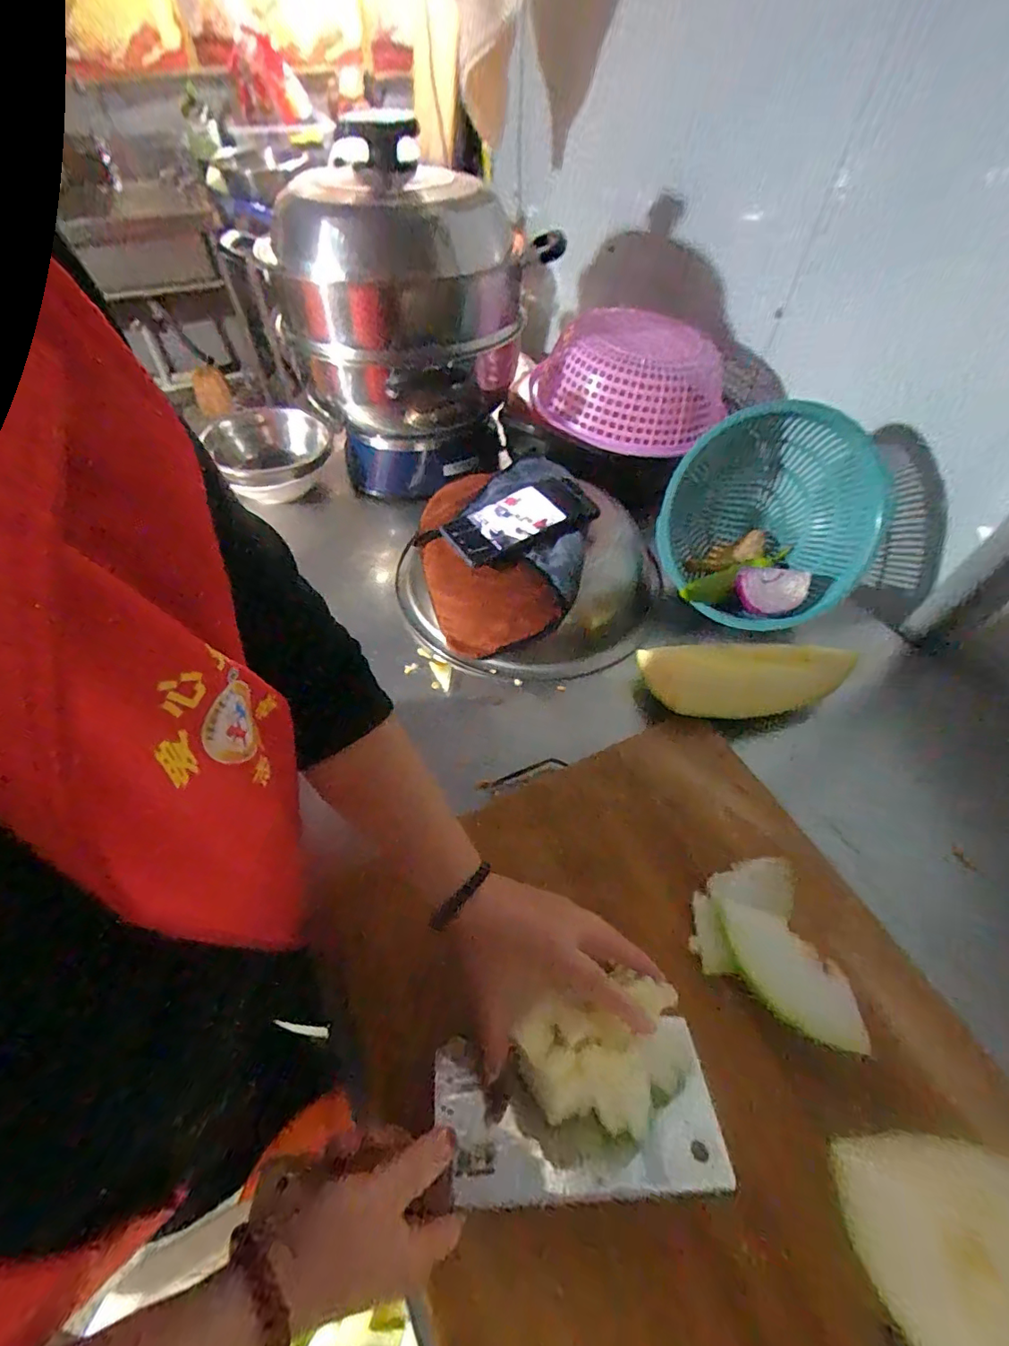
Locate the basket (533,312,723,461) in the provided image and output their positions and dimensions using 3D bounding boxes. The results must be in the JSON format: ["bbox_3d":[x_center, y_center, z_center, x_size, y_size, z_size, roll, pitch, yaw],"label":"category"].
[{"bbox_3d":[0.180,-0.441,0.781,0.274,0.114,0.225,8,53,3],"label":"basket"}]

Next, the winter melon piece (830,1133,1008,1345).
[{"bbox_3d":[0.261,0.353,0.310,0.113,0.064,0.131,16,54,13],"label":"winter melon piece"}]

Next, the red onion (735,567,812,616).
[{"bbox_3d":[0.339,-0.107,0.660,0.084,0.039,0.059,22,55,17],"label":"red onion"}]

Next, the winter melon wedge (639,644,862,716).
[{"bbox_3d":[0.280,0.003,0.592,0.235,0.033,0.098,-2,53,3],"label":"winter melon wedge"}]

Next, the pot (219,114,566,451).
[{"bbox_3d":[-0.138,-0.534,0.772,0.326,0.277,0.301,24,55,14],"label":"pot"}]

